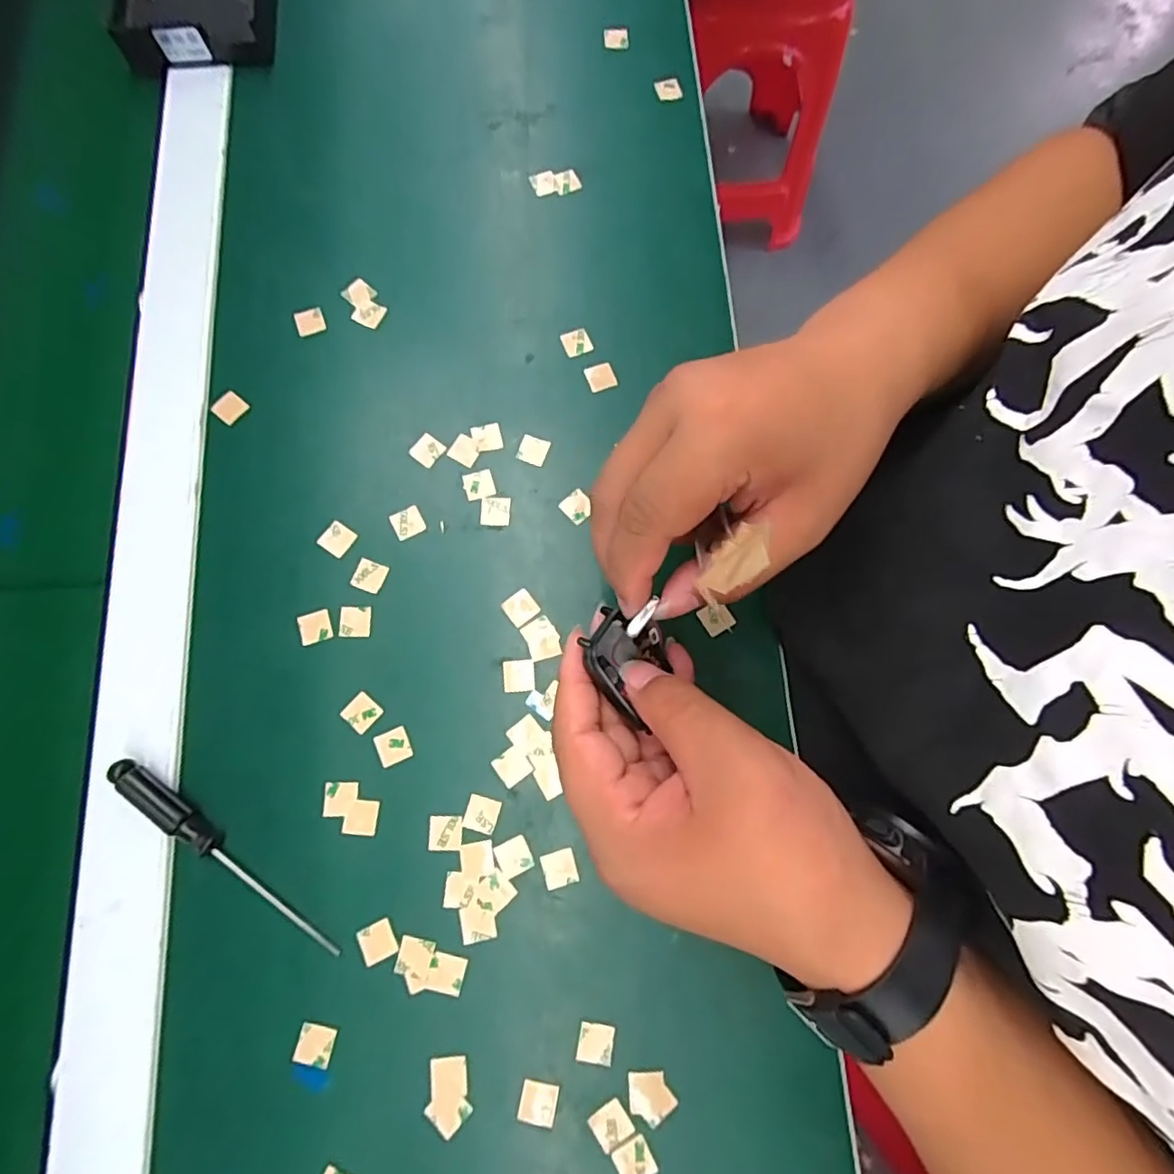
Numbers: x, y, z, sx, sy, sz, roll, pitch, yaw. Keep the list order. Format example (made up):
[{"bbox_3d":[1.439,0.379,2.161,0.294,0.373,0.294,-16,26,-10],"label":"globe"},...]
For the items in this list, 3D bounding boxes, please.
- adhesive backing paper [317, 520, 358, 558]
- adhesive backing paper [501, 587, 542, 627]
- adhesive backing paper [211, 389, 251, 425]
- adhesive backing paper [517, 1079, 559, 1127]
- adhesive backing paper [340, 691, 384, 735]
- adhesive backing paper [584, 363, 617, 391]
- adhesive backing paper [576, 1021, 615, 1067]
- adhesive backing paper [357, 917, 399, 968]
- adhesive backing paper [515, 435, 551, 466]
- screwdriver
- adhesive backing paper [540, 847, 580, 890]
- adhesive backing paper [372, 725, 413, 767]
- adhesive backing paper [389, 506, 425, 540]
[{"bbox_3d":[-0.131,-0.025,0.314,0.016,0.004,0.016,33,78,5],"label":"adhesive backing paper"},{"bbox_3d":[-0.034,0.010,0.307,0.016,0.004,0.016,-36,83,-13],"label":"adhesive backing paper"},{"bbox_3d":[-0.196,-0.099,0.329,0.016,0.004,0.016,38,83,1],"label":"adhesive backing paper"},{"bbox_3d":[-0.021,0.223,0.257,0.015,0.004,0.015,11,77,2],"label":"adhesive backing paper"},{"bbox_3d":[-0.111,0.062,0.294,0.016,0.004,0.016,40,77,8],"label":"adhesive backing paper"},{"bbox_3d":[0.008,-0.119,0.337,0.015,0.004,0.015,-22,78,-6],"label":"adhesive backing paper"},{"bbox_3d":[0.004,0.201,0.264,0.015,0.004,0.015,11,68,1],"label":"adhesive backing paper"},{"bbox_3d":[-0.095,0.161,0.271,0.015,0.004,0.015,-28,79,-7],"label":"adhesive backing paper"},{"bbox_3d":[-0.029,-0.076,0.326,0.015,0.004,0.015,19,77,3],"label":"adhesive backing paper"},{"bbox_3d":[-0.165,0.123,0.272,0.130,0.012,0.013,37,79,7],"label":"screwdriver"},{"bbox_3d":[-0.013,0.132,0.281,0.016,0.004,0.016,-15,78,-3],"label":"adhesive backing paper"},{"bbox_3d":[-0.094,0.078,0.291,0.016,0.004,0.016,-23,77,-9],"label":"adhesive backing paper"},{"bbox_3d":[-0.095,-0.034,0.317,0.016,0.004,0.015,-29,79,-4],"label":"adhesive backing paper"}]

